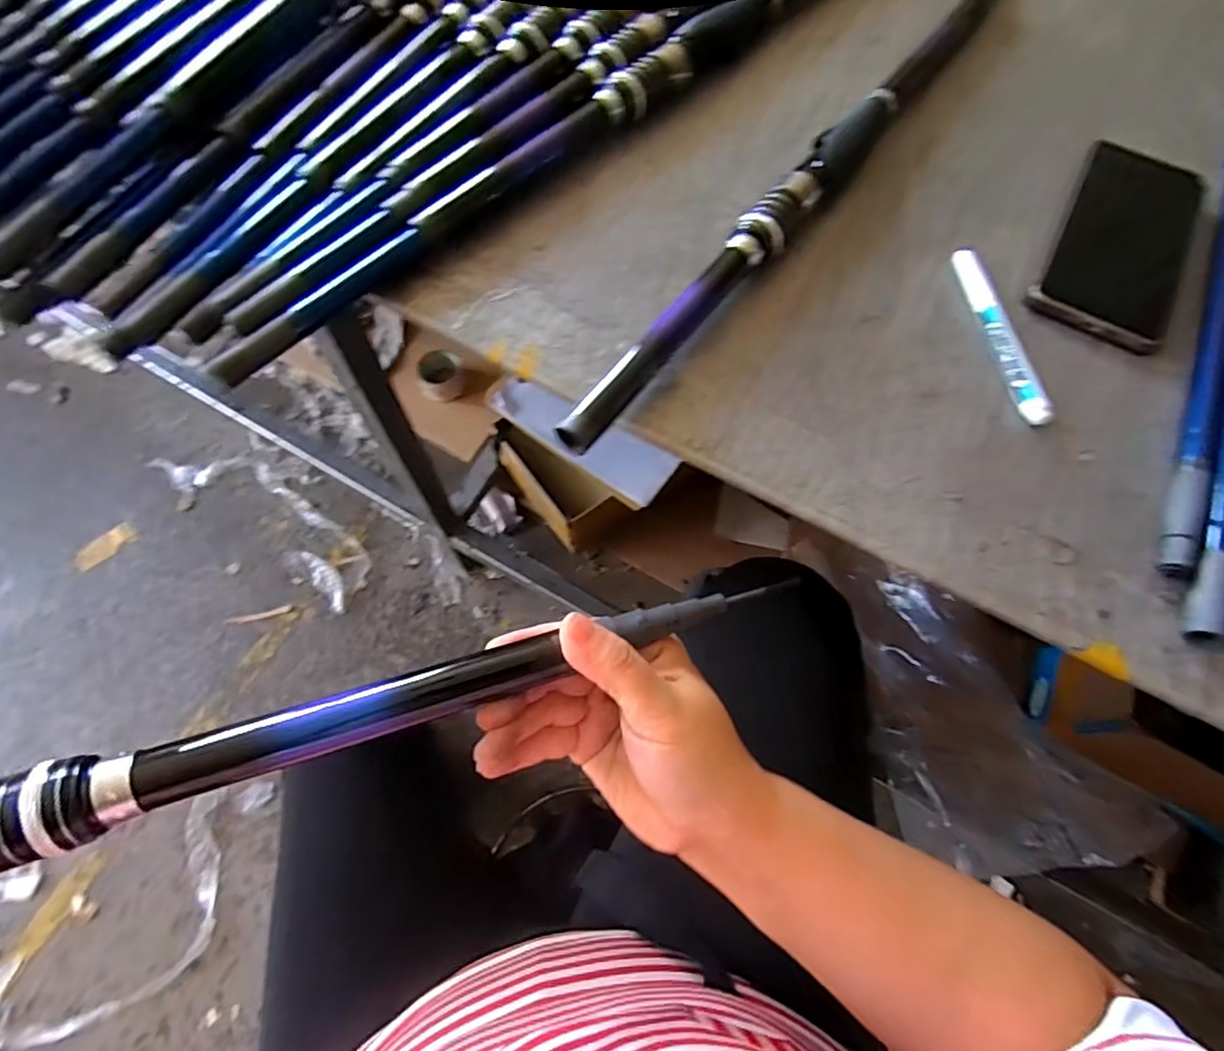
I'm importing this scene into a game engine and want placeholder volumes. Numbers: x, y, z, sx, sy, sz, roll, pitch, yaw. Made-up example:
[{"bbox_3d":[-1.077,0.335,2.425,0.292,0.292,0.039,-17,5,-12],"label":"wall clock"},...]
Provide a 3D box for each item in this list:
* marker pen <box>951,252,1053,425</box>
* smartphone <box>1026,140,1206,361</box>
[{"bbox_3d":[0.220,-0.112,0.340,0.012,0.013,0.124,-4,67,-4],"label":"marker pen"},{"bbox_3d":[0.319,-0.176,0.368,0.075,0.014,0.157,30,69,10],"label":"smartphone"}]

